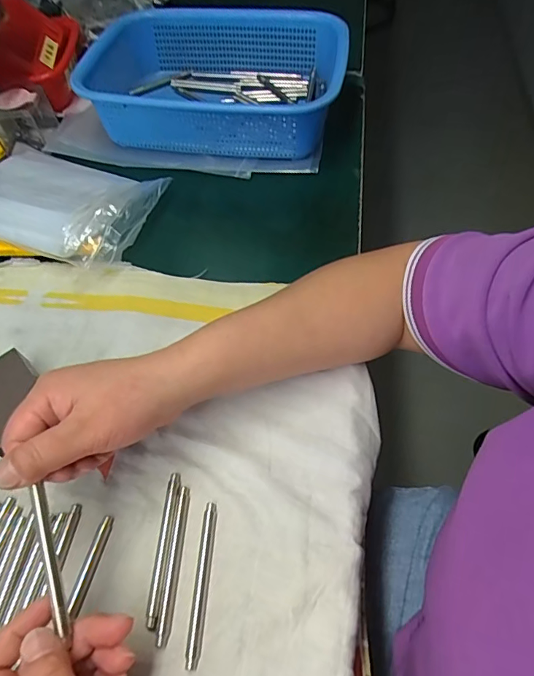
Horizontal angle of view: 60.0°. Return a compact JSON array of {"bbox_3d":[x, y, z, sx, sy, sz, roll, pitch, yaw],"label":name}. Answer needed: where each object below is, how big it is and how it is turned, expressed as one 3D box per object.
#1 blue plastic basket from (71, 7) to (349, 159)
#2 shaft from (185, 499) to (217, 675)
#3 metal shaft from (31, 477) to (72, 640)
[{"bbox_3d":[-0.055,-0.303,0.542,0.286,0.071,0.216,6,58,9],"label":"blue plastic basket"},{"bbox_3d":[-0.042,0.156,0.298,0.011,0.006,0.092,1,57,5],"label":"shaft"},{"bbox_3d":[-0.116,0.117,0.248,0.006,0.006,0.077,-18,77,-7],"label":"metal shaft"}]

